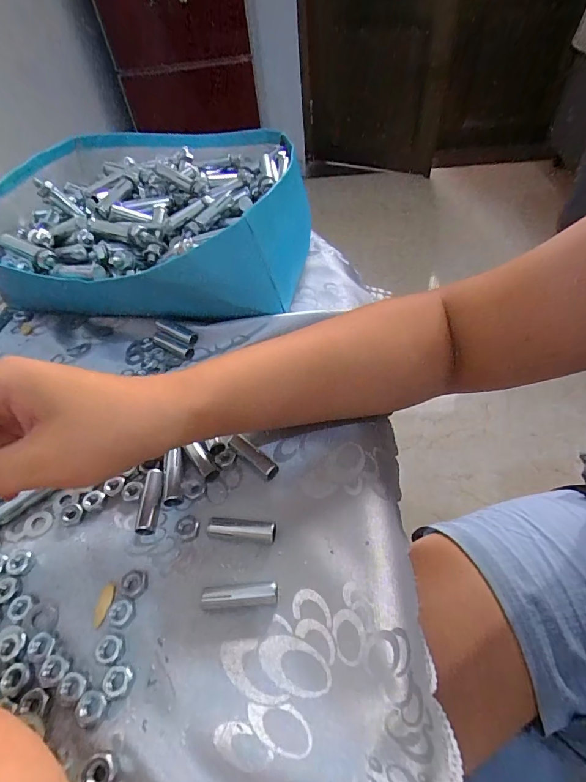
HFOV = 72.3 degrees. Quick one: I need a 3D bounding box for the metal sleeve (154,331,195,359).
[{"bbox_3d":[-0.102,-0.039,0.340,0.042,0.007,0.009,26,57,24],"label":"metal sleeve"}]

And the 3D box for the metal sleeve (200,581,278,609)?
[{"bbox_3d":[-0.028,0.108,0.210,0.039,0.010,0.010,-5,50,0],"label":"metal sleeve"}]

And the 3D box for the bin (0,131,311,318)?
[{"bbox_3d":[-0.130,-0.168,0.394,0.283,0.093,0.272,7,51,10],"label":"bin"}]

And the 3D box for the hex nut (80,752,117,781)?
[{"bbox_3d":[-0.082,0.163,0.170,0.012,0.006,0.013,-1,50,3],"label":"hex nut"}]

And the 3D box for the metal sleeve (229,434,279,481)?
[{"bbox_3d":[-0.025,0.044,0.262,0.036,0.013,0.011,34,60,28],"label":"metal sleeve"}]

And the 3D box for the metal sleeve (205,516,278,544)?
[{"bbox_3d":[-0.030,0.082,0.233,0.039,0.011,0.013,6,51,9],"label":"metal sleeve"}]

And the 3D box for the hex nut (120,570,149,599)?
[{"bbox_3d":[-0.087,0.106,0.221,0.014,0.004,0.015,-14,50,-7],"label":"hex nut"}]

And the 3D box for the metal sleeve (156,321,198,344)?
[{"bbox_3d":[-0.099,-0.051,0.343,0.039,0.010,0.011,26,57,24],"label":"metal sleeve"}]

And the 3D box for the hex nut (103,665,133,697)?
[{"bbox_3d":[-0.084,0.138,0.191,0.011,0.006,0.012,10,51,13],"label":"hex nut"}]

